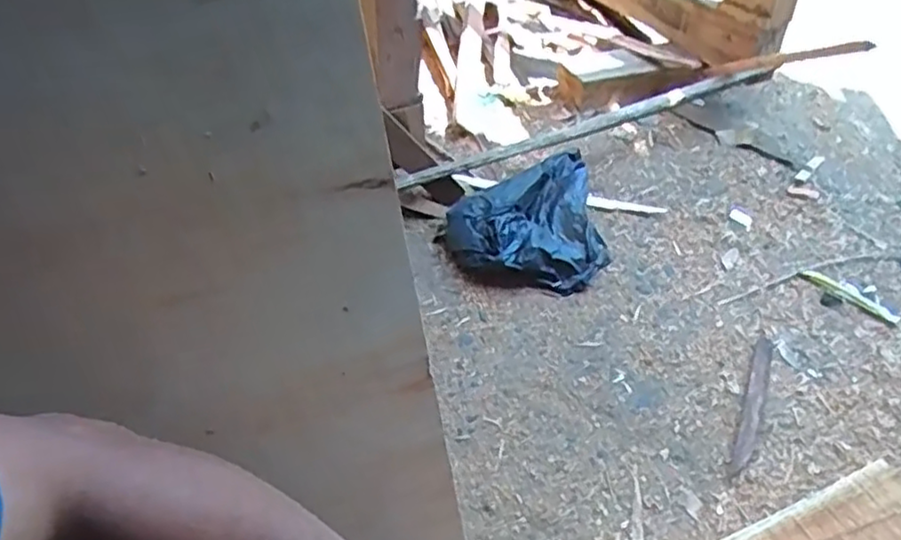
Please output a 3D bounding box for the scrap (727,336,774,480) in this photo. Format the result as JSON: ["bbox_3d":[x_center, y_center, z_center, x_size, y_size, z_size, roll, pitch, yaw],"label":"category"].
[{"bbox_3d":[0.353,0.151,0.809,0.022,0.004,0.223,17,43,22],"label":"scrap"}]

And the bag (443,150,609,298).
[{"bbox_3d":[0.109,-0.059,0.996,0.222,0.080,0.207,-8,39,-6],"label":"bag"}]

